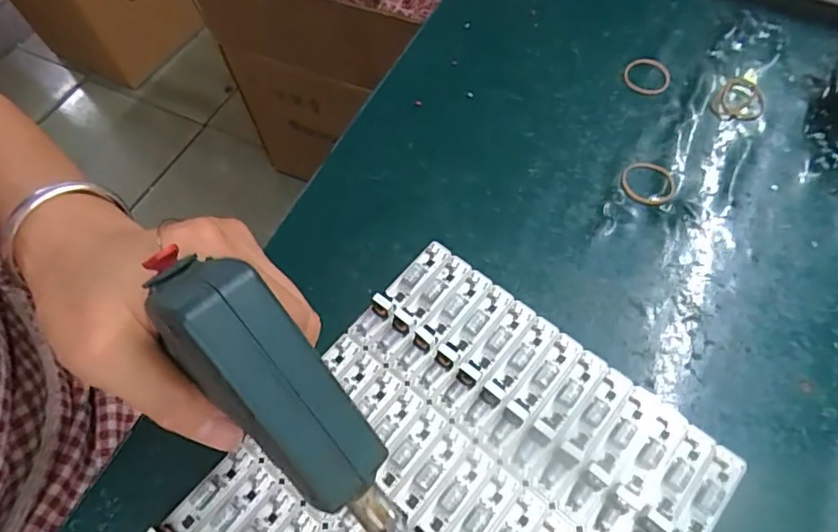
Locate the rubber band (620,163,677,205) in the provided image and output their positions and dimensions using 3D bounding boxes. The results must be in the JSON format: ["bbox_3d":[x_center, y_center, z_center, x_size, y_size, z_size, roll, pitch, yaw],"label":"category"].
[{"bbox_3d":[0.141,-0.051,0.331,0.032,0.004,0.030,10,63,8],"label":"rubber band"}]

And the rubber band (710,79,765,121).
[{"bbox_3d":[0.210,-0.108,0.352,0.040,0.005,0.029,-40,67,-16],"label":"rubber band"}]

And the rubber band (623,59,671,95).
[{"bbox_3d":[0.158,-0.131,0.372,0.031,0.006,0.031,-1,62,2],"label":"rubber band"}]

